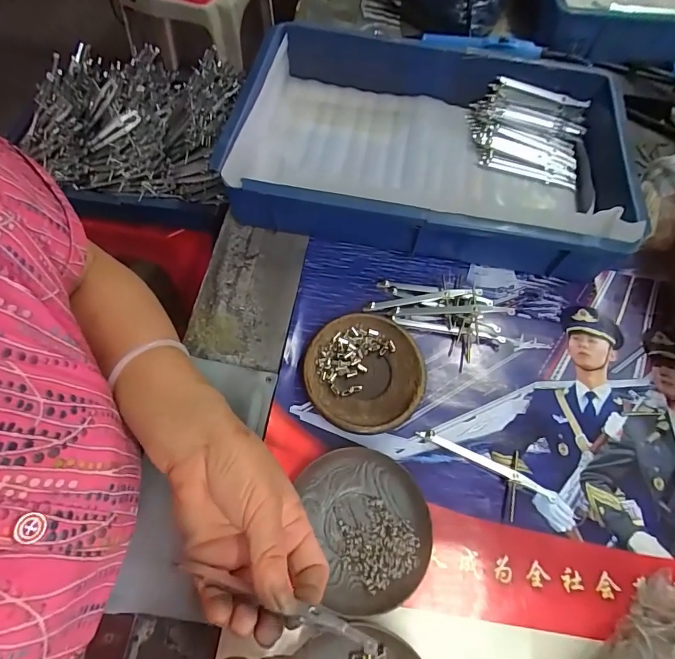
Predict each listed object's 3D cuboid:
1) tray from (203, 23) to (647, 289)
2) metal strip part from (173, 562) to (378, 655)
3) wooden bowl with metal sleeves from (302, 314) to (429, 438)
[{"bbox_3d":[0.108,-0.226,0.499,0.420,0.081,0.316,10,64,2],"label":"tray"},{"bbox_3d":[-0.037,0.152,0.237,0.123,0.006,0.010,11,63,17],"label":"metal strip part"},{"bbox_3d":[0.028,0.041,0.396,0.114,0.017,0.106,1,63,-2],"label":"wooden bowl with metal sleeves"}]

